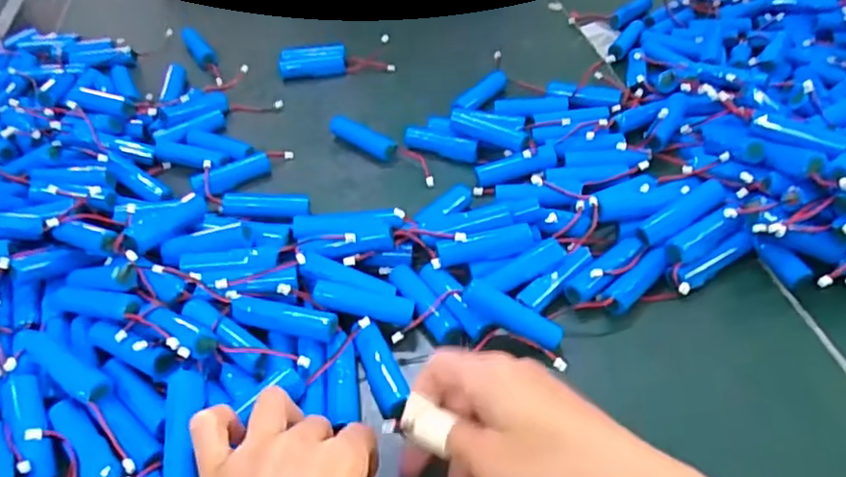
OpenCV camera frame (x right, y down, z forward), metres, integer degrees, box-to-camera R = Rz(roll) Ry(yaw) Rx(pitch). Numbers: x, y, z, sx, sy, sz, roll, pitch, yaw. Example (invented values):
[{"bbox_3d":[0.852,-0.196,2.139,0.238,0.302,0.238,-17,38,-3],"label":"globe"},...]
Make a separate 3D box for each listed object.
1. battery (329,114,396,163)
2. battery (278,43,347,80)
[{"bbox_3d":[-0.053,-0.090,0.581,0.074,0.015,0.021,31,55,29],"label":"battery"},{"bbox_3d":[-0.115,-0.186,0.675,0.069,0.019,0.033,-7,45,-3],"label":"battery"}]

